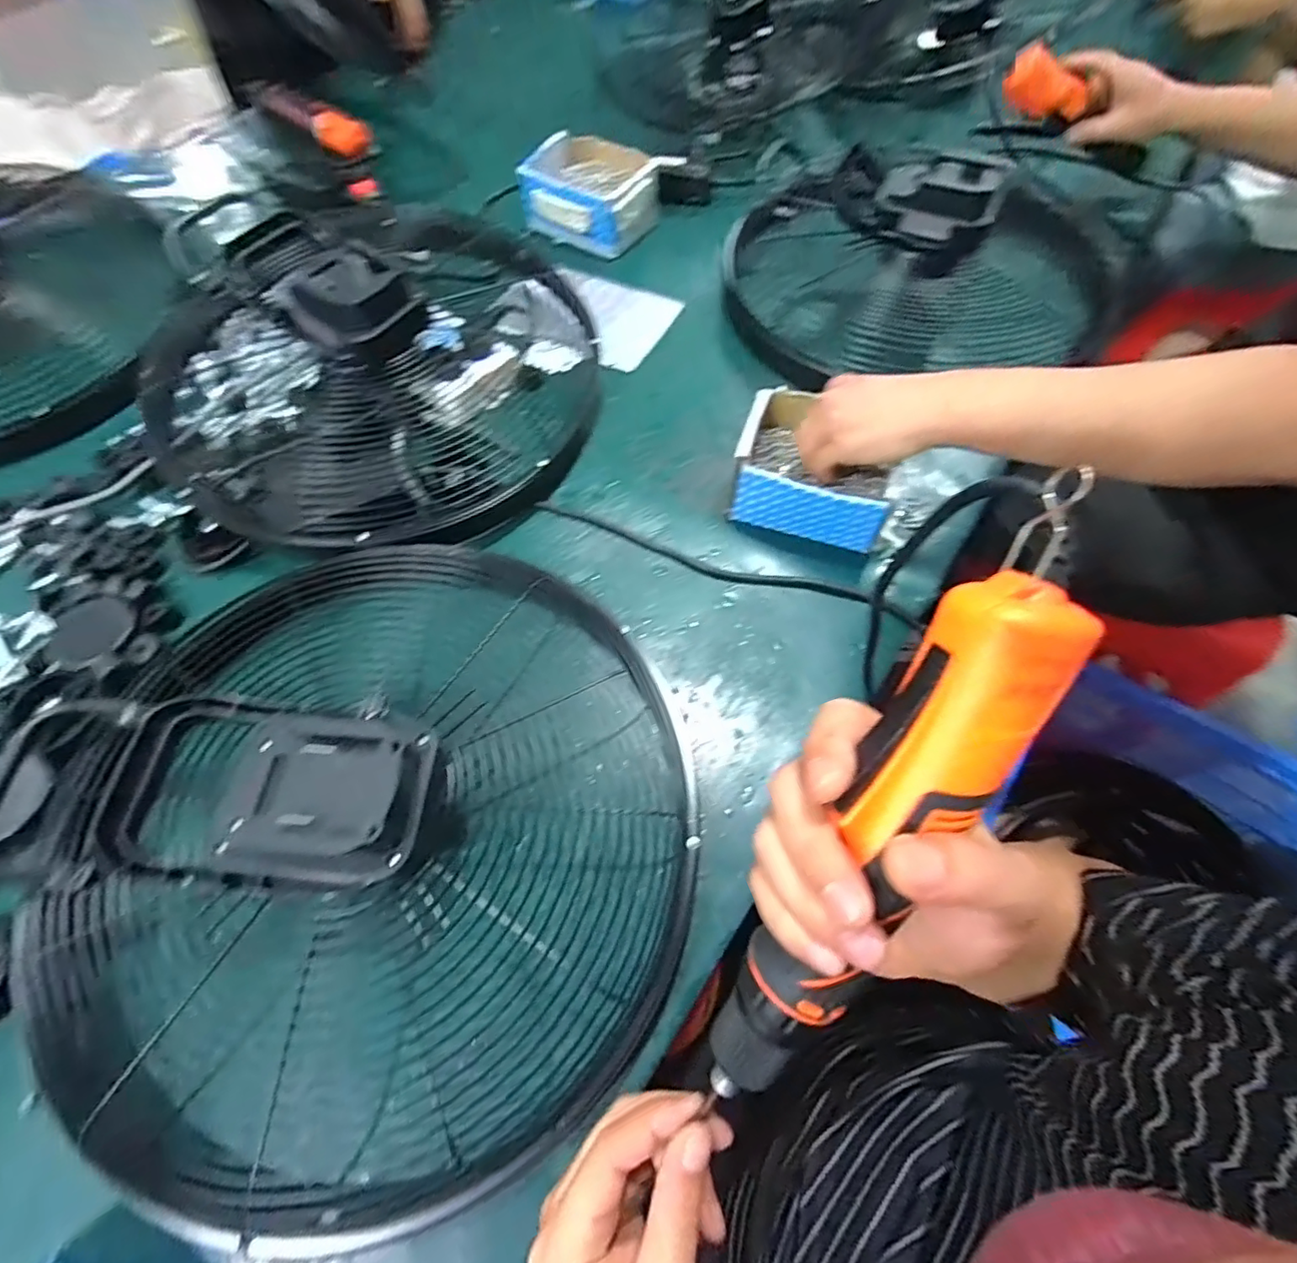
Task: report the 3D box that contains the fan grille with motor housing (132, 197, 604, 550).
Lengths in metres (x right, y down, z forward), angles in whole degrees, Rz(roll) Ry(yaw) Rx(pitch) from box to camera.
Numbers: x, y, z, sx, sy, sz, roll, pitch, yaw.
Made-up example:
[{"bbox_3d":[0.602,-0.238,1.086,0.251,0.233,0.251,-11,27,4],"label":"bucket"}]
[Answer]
[{"bbox_3d":[-0.271,-0.281,0.574,0.421,0.139,0.400,0,63,1],"label":"fan grille with motor housing"}]

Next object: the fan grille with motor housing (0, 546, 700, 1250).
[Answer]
[{"bbox_3d":[-0.176,0.129,0.375,0.418,0.128,0.395,-42,70,-18],"label":"fan grille with motor housing"}]

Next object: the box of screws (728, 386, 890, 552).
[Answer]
[{"bbox_3d":[0.152,-0.148,0.537,0.137,0.071,0.111,21,65,11],"label":"box of screws"}]

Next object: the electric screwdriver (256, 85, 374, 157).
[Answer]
[{"bbox_3d":[-0.488,-0.739,0.845,0.205,0.049,0.060,35,69,17],"label":"electric screwdriver"}]

